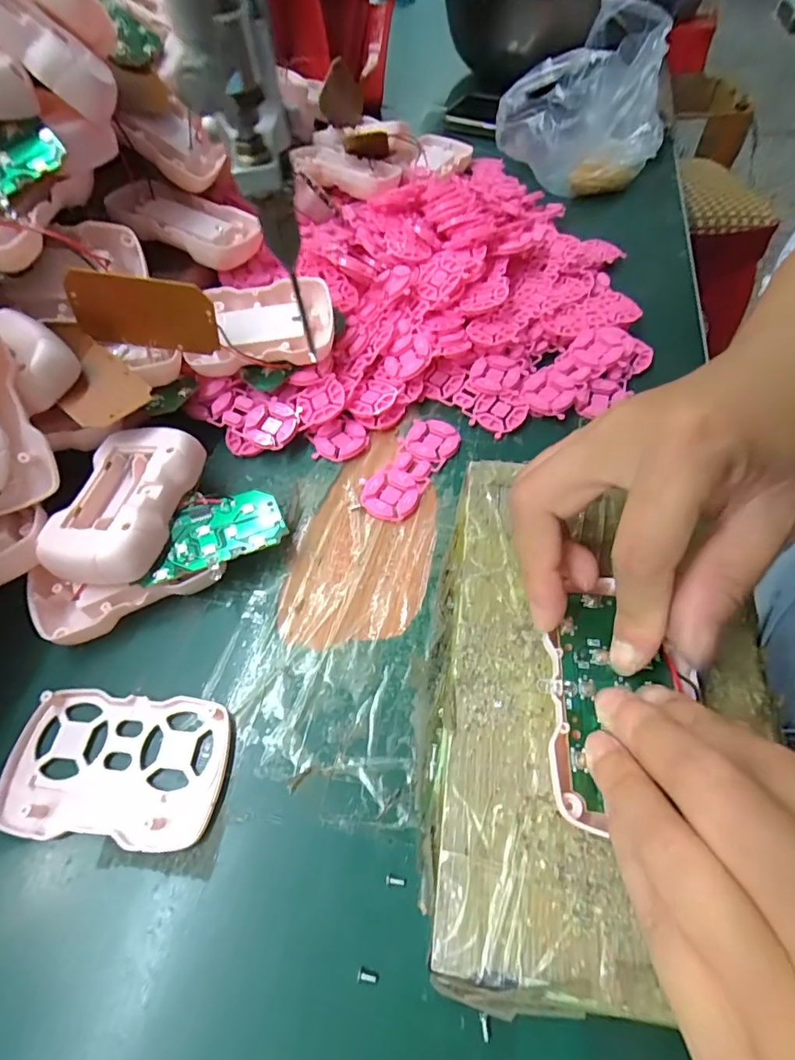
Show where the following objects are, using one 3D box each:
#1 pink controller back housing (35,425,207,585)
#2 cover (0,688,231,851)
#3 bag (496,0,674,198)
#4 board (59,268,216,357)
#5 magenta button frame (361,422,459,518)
[{"bbox_3d":[-0.132,-0.015,0.239,0.048,0.020,0.084,5,58,4],"label":"pink controller back housing"},{"bbox_3d":[-0.114,0.095,0.199,0.086,0.010,0.054,3,58,3],"label":"cover"},{"bbox_3d":[0.171,-0.375,0.428,0.129,0.085,0.158,24,61,15],"label":"bag"},{"bbox_3d":[-0.132,-0.113,0.254,0.073,0.038,0.004,6,49,-5],"label":"board"},{"bbox_3d":[0.007,-0.037,0.281,0.032,0.005,0.075,27,62,17],"label":"magenta button frame"}]

